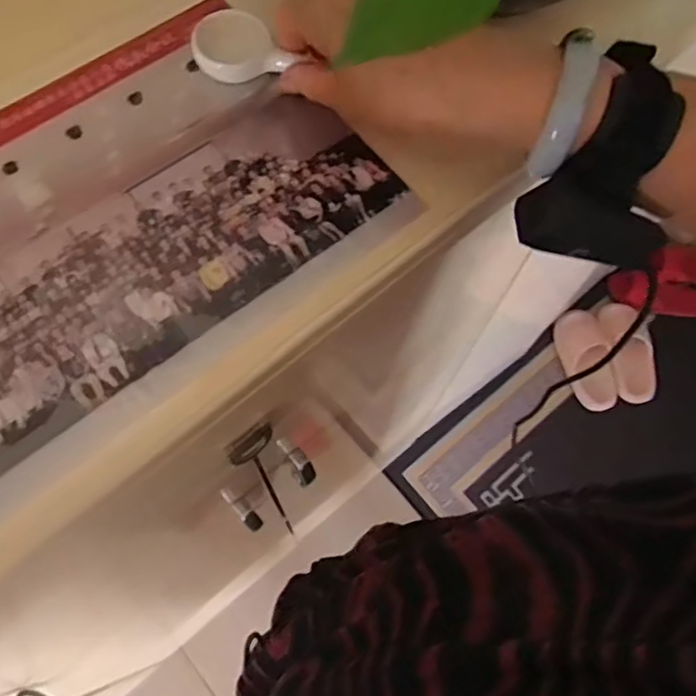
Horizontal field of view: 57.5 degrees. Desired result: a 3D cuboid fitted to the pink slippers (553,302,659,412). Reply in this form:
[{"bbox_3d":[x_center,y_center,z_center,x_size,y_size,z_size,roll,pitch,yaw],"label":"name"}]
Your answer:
[{"bbox_3d":[0.650,0.014,1.584,0.219,0.082,0.257,-8,70,-5],"label":"pink slippers"}]

